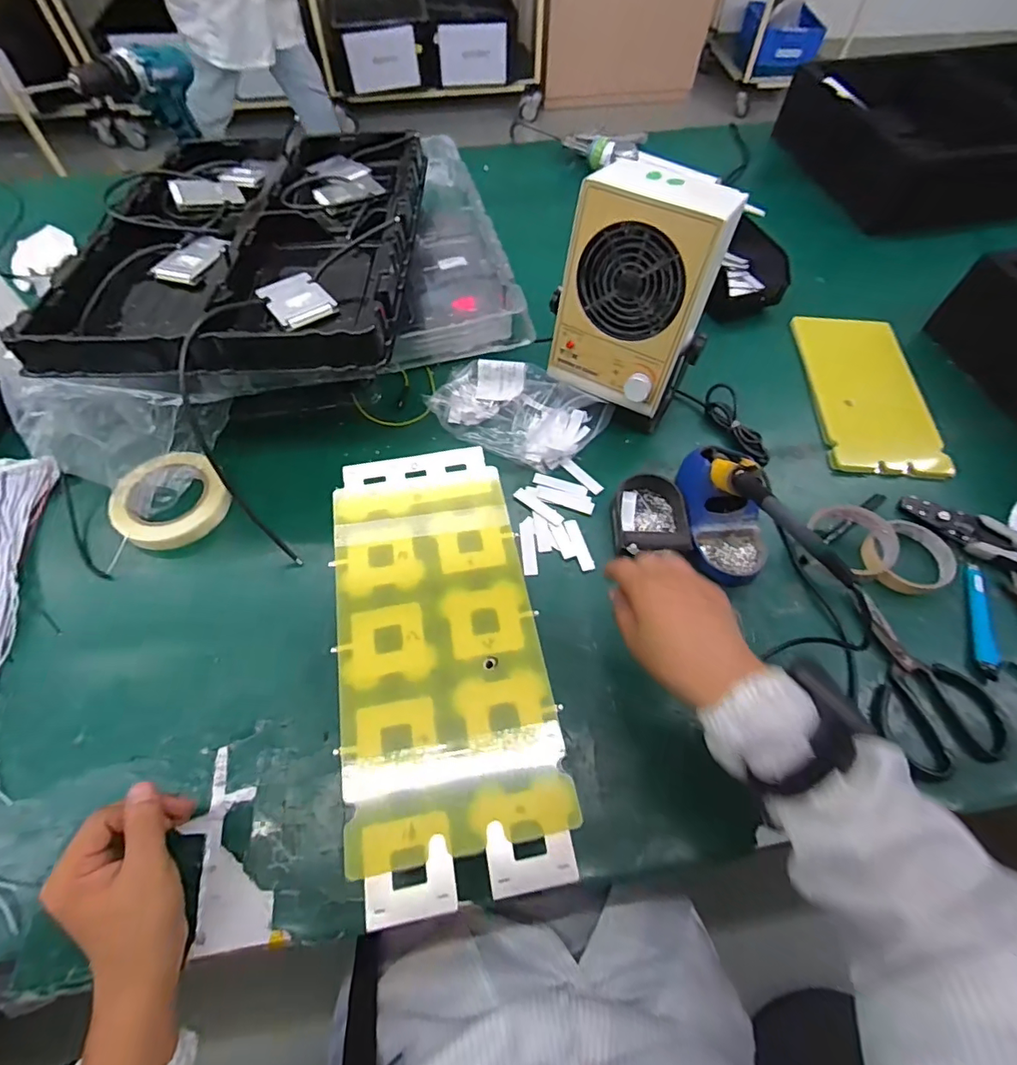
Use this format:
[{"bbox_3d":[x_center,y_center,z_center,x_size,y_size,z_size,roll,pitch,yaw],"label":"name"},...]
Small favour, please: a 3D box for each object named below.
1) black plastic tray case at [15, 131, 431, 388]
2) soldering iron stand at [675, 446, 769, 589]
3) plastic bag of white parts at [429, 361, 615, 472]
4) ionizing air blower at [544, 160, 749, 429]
[{"bbox_3d":[-0.294,-0.339,0.616,0.353,0.073,0.437,1,60,0],"label":"black plastic tray case"},{"bbox_3d":[0.234,-0.031,0.557,0.084,0.078,0.153,2,60,0],"label":"soldering iron stand"},{"bbox_3d":[0.010,-0.156,0.649,0.209,0.050,0.124,28,63,15],"label":"plastic bag of white parts"},{"bbox_3d":[0.141,-0.248,0.590,0.158,0.241,0.131,32,64,17],"label":"ionizing air blower"}]

